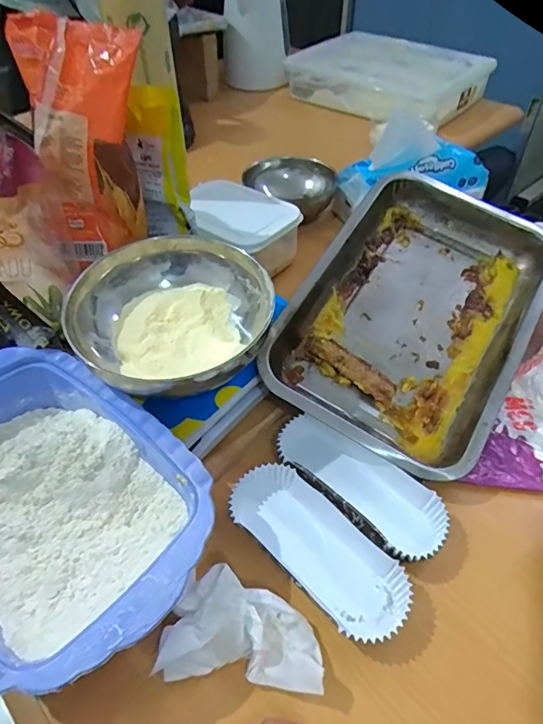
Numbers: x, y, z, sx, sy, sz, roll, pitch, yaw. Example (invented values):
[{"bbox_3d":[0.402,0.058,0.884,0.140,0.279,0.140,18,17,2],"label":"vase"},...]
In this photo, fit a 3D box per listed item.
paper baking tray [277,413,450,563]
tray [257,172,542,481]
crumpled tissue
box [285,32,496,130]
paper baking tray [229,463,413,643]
[{"bbox_3d":[0.071,0.099,0.388,0.063,0.027,0.146,-36,56,-28],"label":"paper baking tray"},{"bbox_3d":[0.146,-0.052,0.465,0.206,0.040,0.294,30,68,12],"label":"tray"},{"bbox_3d":[-0.018,0.174,0.312,0.101,0.036,0.063,2,47,3],"label":"crumpled tissue"},{"bbox_3d":[0.267,-0.619,1.025,0.350,0.087,0.294,30,54,25],"label":"box"},{"bbox_3d":[0.036,0.138,0.360,0.147,0.026,0.065,36,57,29],"label":"paper baking tray"}]

